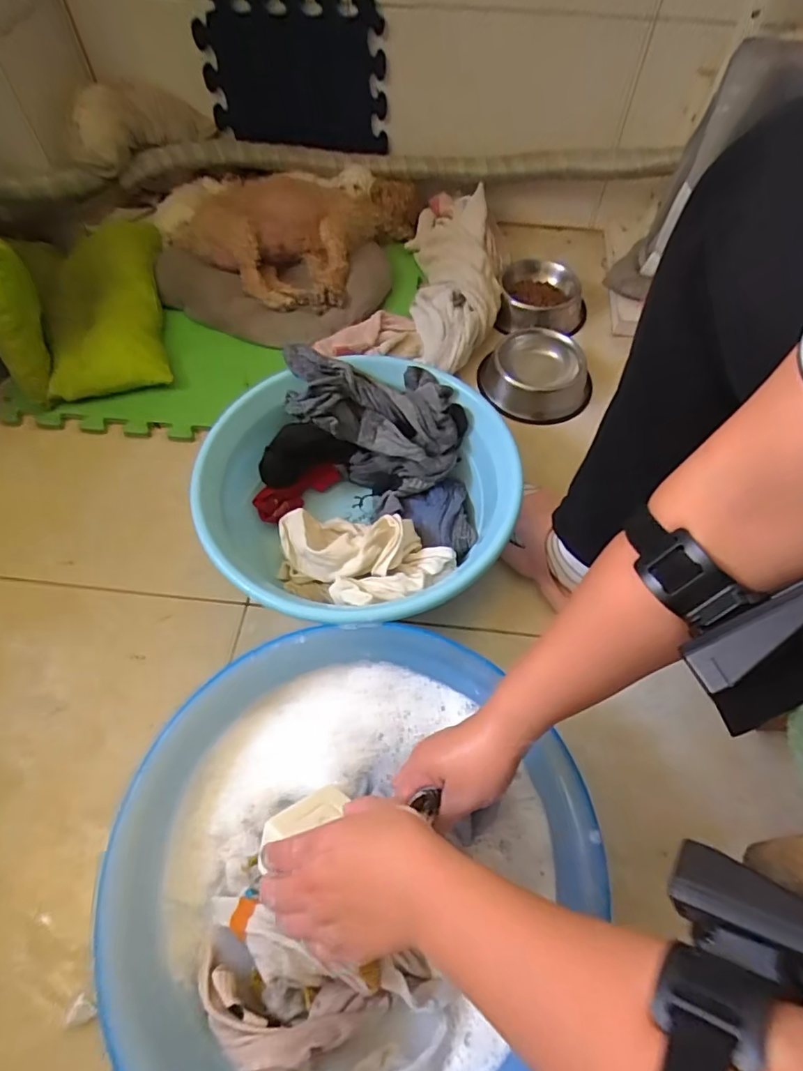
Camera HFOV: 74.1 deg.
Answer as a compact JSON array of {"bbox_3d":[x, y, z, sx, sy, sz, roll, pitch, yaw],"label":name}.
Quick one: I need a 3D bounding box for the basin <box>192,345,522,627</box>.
[{"bbox_3d":[-0.044,-0.041,0.619,0.324,0.145,0.333,0,60,0],"label":"basin"}]

